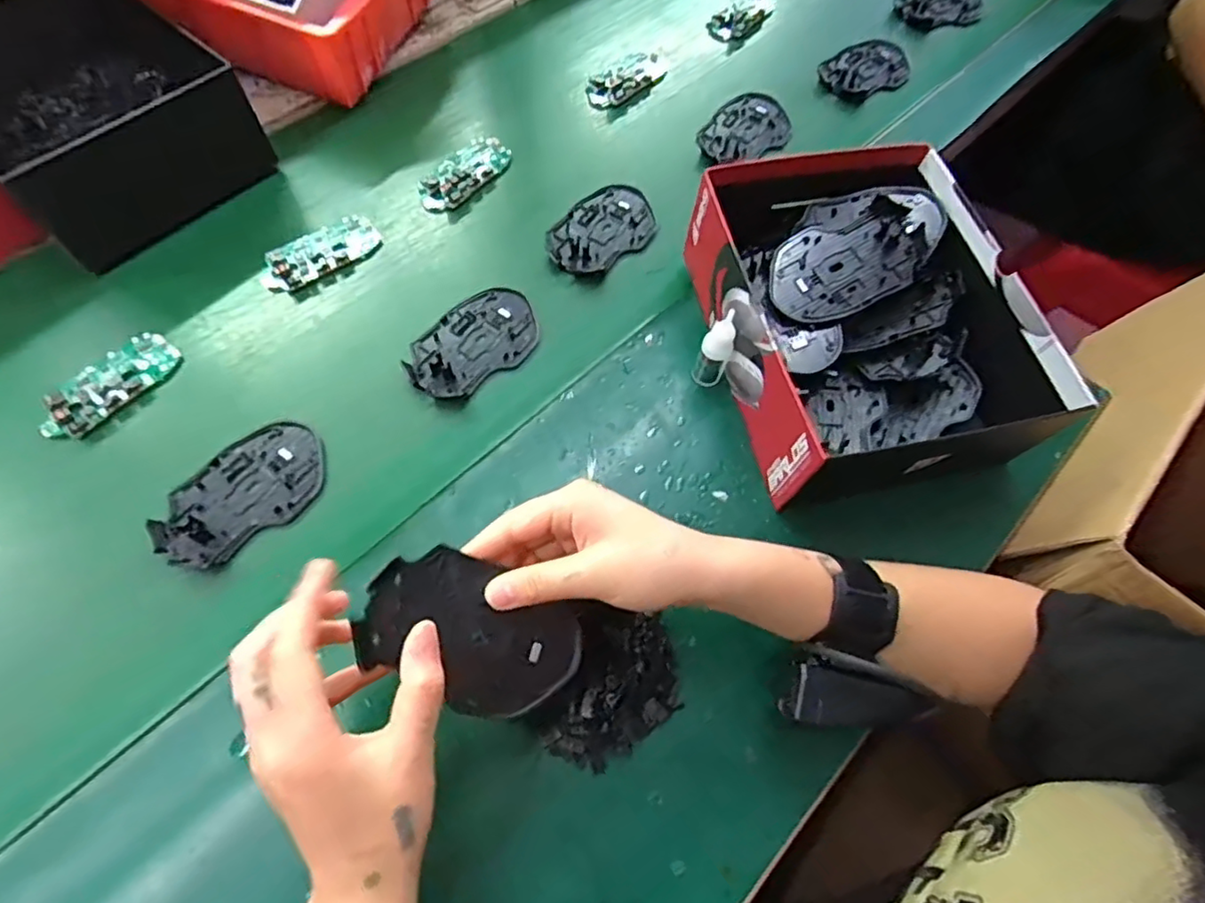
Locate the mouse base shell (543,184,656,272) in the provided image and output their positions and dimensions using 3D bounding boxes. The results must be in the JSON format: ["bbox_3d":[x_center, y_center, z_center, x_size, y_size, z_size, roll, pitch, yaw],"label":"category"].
[{"bbox_3d":[-0.002,-0.197,0.550,0.106,0.009,0.075,-38,71,-19],"label":"mouse base shell"}]

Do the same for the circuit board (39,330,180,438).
[{"bbox_3d":[-0.362,-0.050,0.456,0.049,0.013,0.098,34,67,13],"label":"circuit board"}]

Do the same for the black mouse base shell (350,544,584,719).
[{"bbox_3d":[-0.067,0.096,0.327,0.112,0.010,0.068,33,72,-11],"label":"black mouse base shell"}]

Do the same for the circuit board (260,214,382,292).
[{"bbox_3d":[-0.236,-0.167,0.521,0.100,0.012,0.048,-40,72,-20],"label":"circuit board"}]

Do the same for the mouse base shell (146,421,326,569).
[{"bbox_3d":[-0.244,0.027,0.424,0.071,0.012,0.113,39,68,15],"label":"mouse base shell"}]

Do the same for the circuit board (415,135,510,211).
[{"bbox_3d":[-0.126,-0.254,0.570,0.047,0.015,0.096,38,68,14],"label":"circuit board"}]

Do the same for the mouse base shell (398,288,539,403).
[{"bbox_3d":[-0.101,-0.087,0.487,0.110,0.011,0.073,-38,71,-19],"label":"mouse base shell"}]

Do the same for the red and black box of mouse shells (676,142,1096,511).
[{"bbox_3d":[0.180,-0.106,0.465,0.205,0.090,0.274,-10,65,-8],"label":"red and black box of mouse shells"}]

